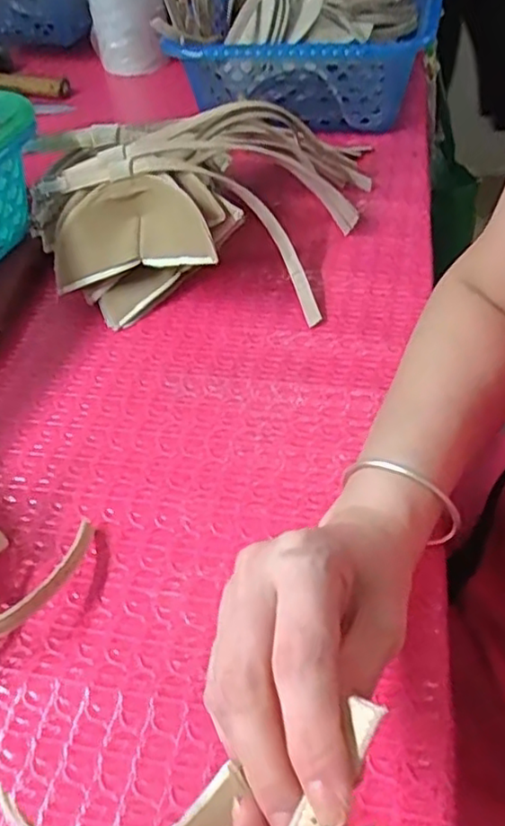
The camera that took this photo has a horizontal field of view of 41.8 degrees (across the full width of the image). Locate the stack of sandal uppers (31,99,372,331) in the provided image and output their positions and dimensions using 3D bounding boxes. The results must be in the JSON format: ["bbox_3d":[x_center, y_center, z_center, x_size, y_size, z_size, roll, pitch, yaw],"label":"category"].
[{"bbox_3d":[-0.035,-0.196,0.544,0.241,0.101,0.270,5,48,12],"label":"stack of sandal uppers"}]

